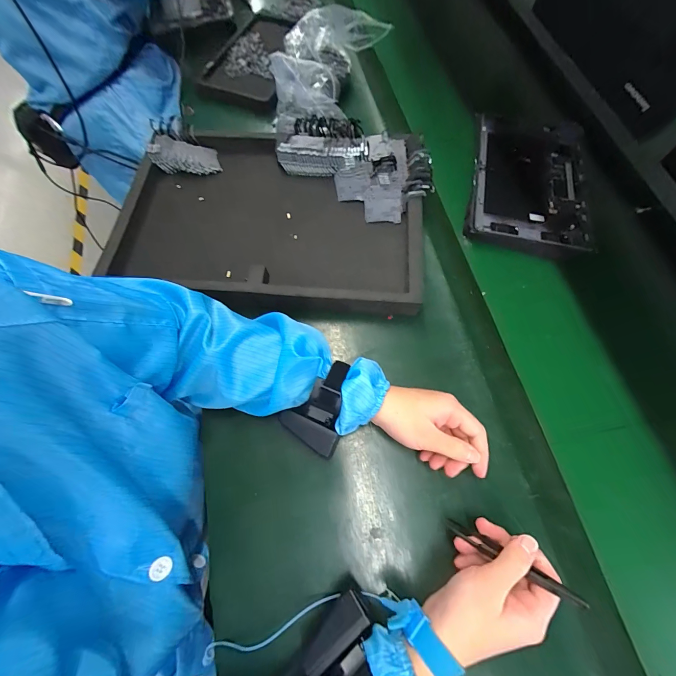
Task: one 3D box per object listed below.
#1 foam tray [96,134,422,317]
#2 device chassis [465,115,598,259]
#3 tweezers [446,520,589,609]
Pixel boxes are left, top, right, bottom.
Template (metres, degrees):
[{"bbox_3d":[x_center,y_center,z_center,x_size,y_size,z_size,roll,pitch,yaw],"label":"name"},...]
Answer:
[{"bbox_3d":[-0.094,-0.174,0.446,0.429,0.042,0.278,7,70,4],"label":"foam tray"},{"bbox_3d":[0.306,-0.243,0.482,0.187,0.017,0.272,12,71,6],"label":"device chassis"},{"bbox_3d":[0.153,0.199,0.276,0.112,0.013,0.011,16,68,37],"label":"tweezers"}]

